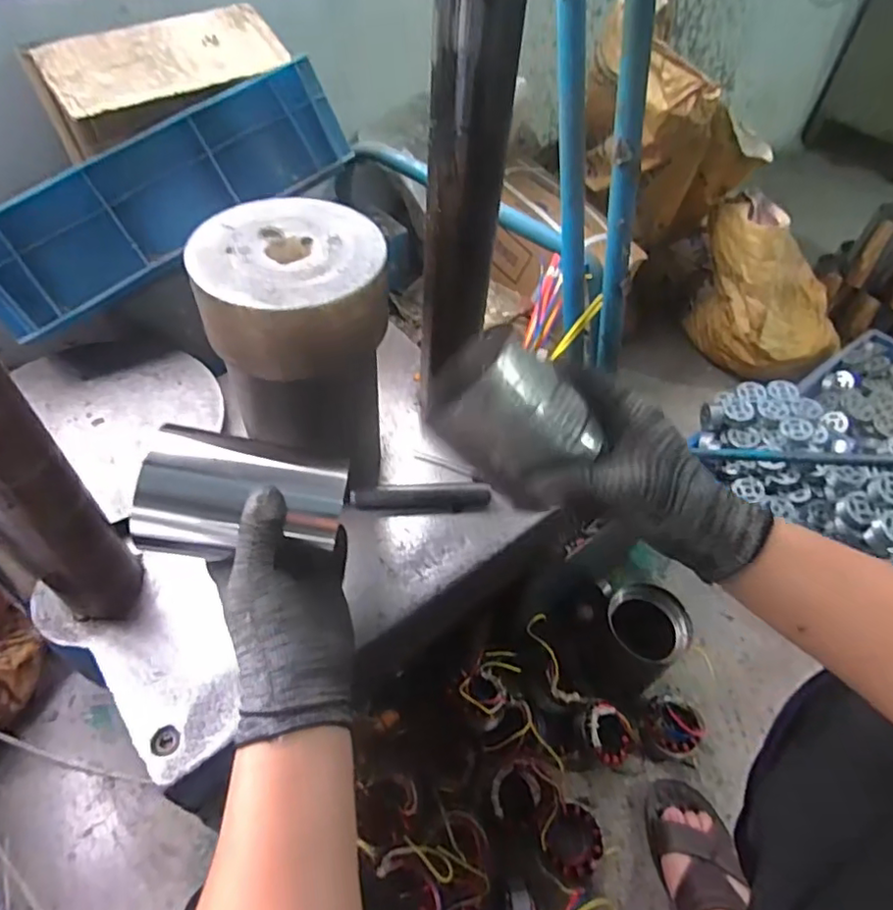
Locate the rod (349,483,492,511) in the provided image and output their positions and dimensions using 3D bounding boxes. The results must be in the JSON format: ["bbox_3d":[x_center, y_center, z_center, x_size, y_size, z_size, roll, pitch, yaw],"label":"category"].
[{"bbox_3d":[-0.025,0.042,0.613,0.141,0.022,0.023,-2,51,-5],"label":"rod"}]

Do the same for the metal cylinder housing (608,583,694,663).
[{"bbox_3d":[0.291,0.245,0.887,0.127,0.084,0.104,31,87,12],"label":"metal cylinder housing"}]

